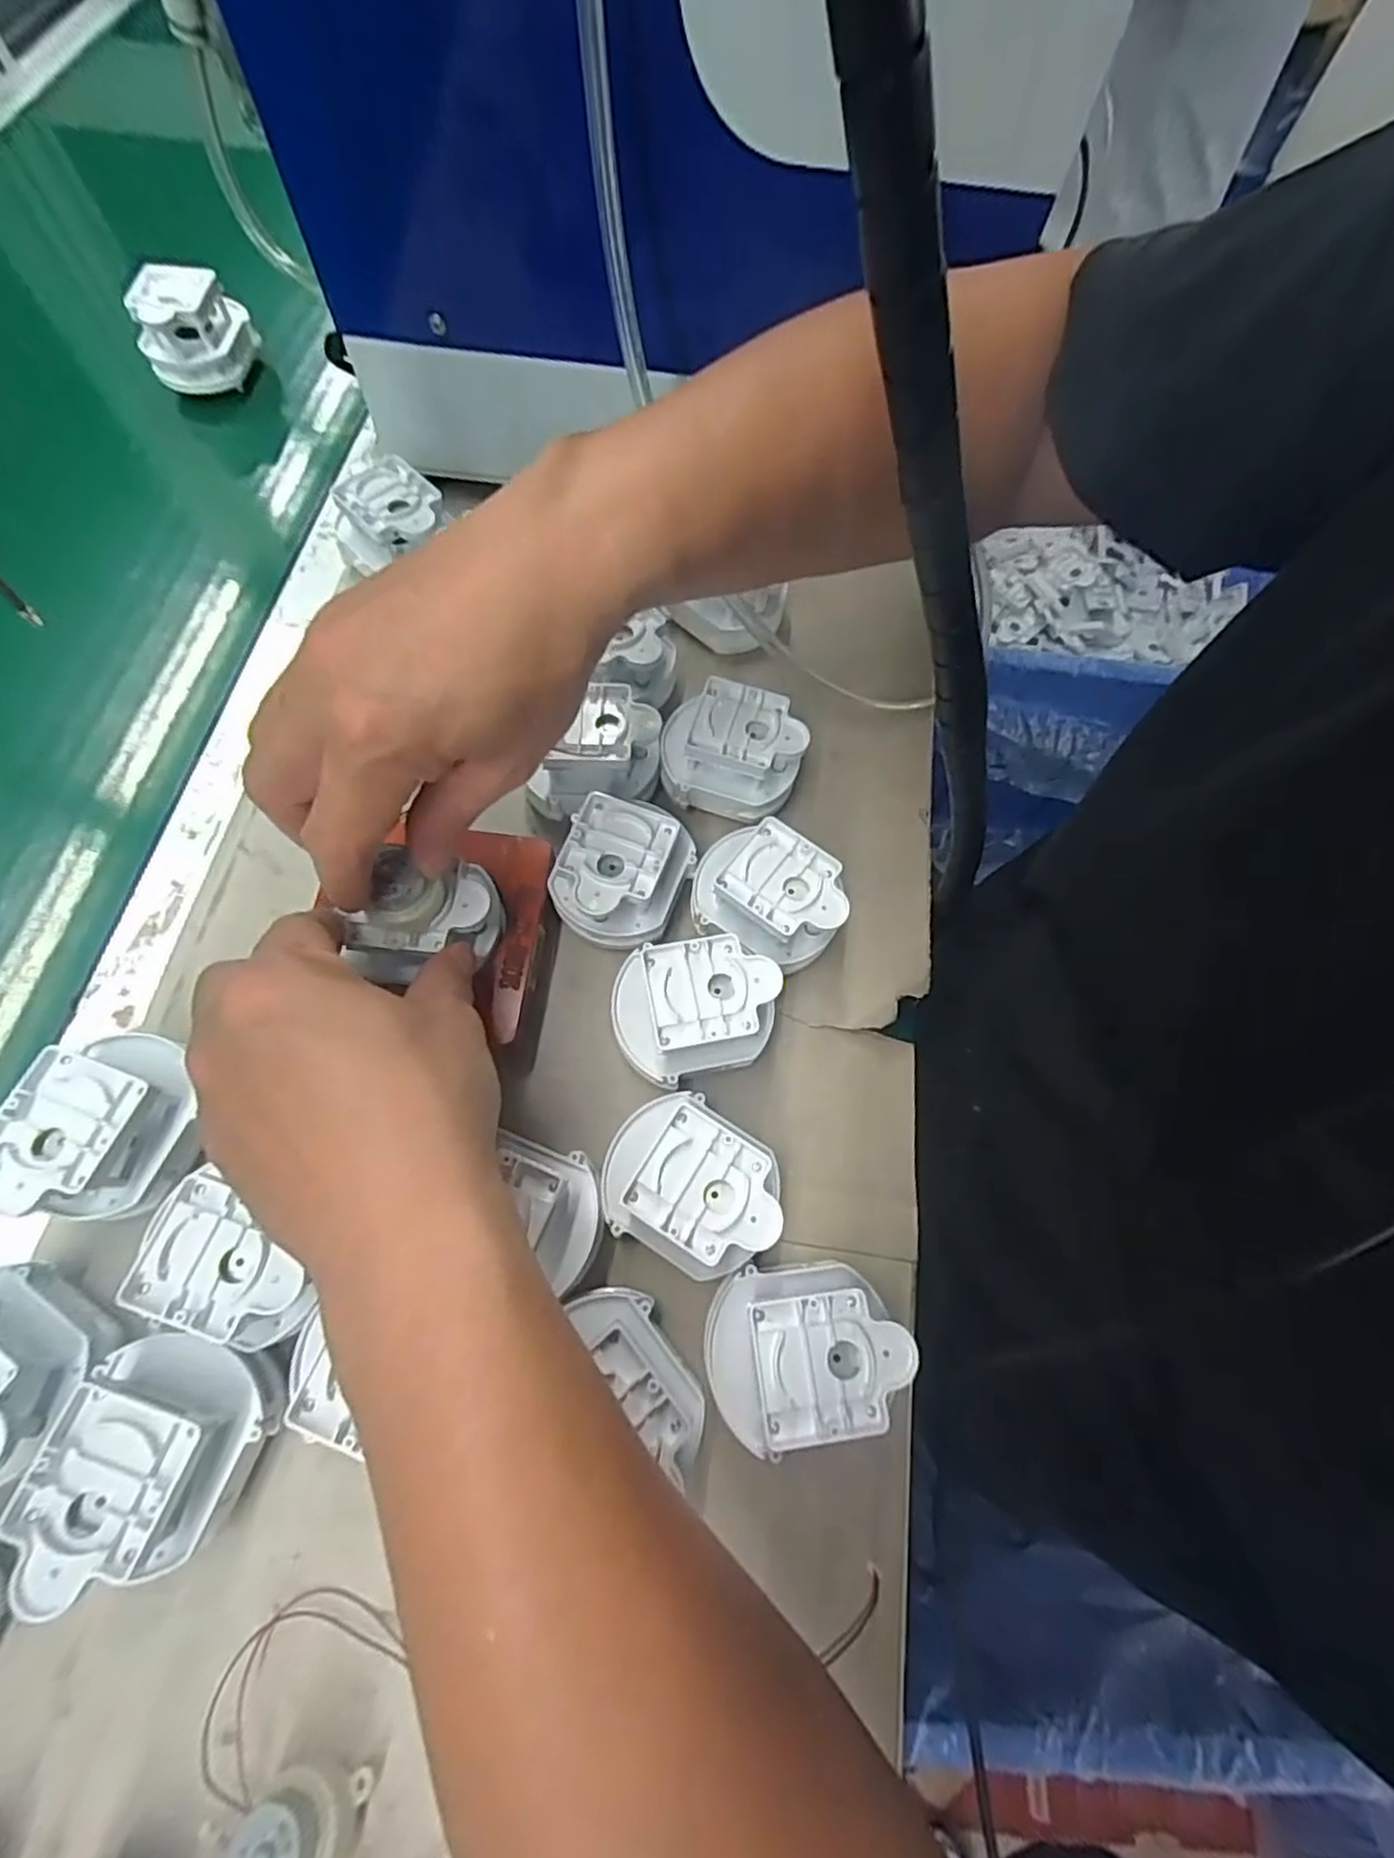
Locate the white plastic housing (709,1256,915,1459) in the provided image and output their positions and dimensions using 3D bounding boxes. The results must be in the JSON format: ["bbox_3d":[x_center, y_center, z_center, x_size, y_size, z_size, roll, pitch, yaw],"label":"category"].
[{"bbox_3d":[0.038,0.157,0.269,0.069,0.051,0.054,-13,69,-8],"label":"white plastic housing"}]

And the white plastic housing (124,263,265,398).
[{"bbox_3d":[-0.317,-0.379,0.446,0.060,0.047,0.047,-8,68,-6],"label":"white plastic housing"}]

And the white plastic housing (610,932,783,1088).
[{"bbox_3d":[-0.001,0.037,0.314,0.069,0.051,0.054,-15,69,-9],"label":"white plastic housing"}]

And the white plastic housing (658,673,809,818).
[{"bbox_3d":[0.017,-0.088,0.362,0.069,0.050,0.051,12,68,2],"label":"white plastic housing"}]

